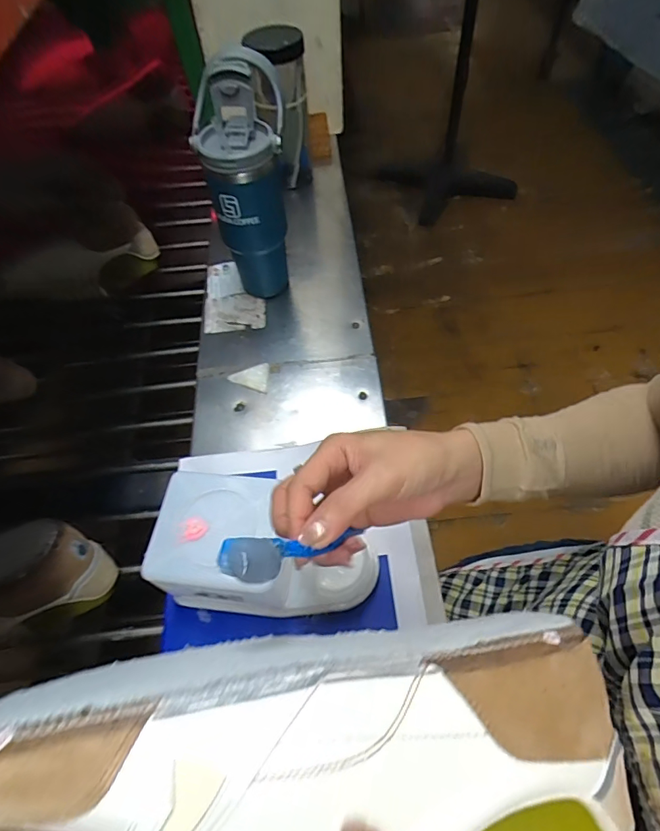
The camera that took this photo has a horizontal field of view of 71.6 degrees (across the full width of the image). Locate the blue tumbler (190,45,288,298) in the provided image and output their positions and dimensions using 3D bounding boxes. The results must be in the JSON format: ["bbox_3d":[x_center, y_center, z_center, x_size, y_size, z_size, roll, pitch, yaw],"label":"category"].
[{"bbox_3d":[-0.100,-0.278,0.586,0.102,0.269,0.104,-6,57,-2],"label":"blue tumbler"}]

